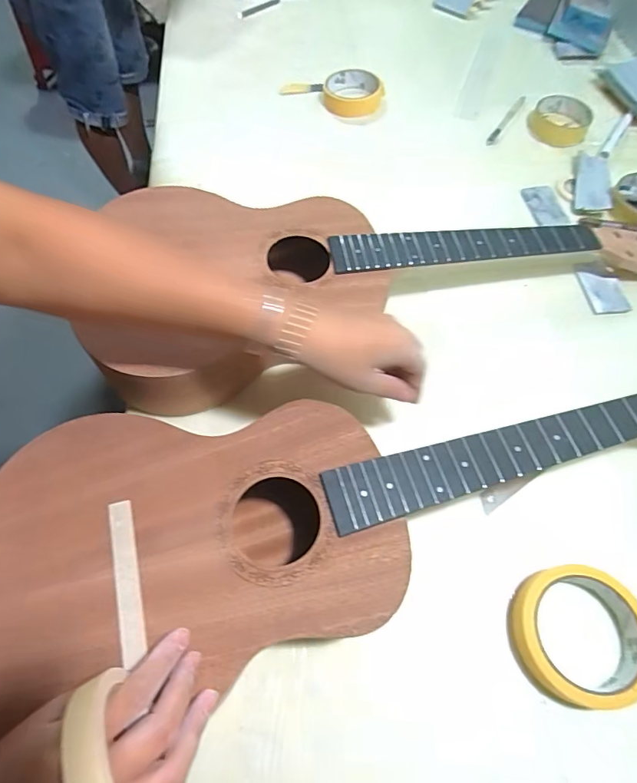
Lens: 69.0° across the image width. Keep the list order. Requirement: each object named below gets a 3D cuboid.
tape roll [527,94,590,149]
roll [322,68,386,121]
[{"bbox_3d":[0.335,-0.377,0.645,0.076,0.021,0.077,-1,63,1],"label":"tape roll"},{"bbox_3d":[0.051,-0.441,0.685,0.091,0.035,0.070,11,64,7],"label":"roll"}]

